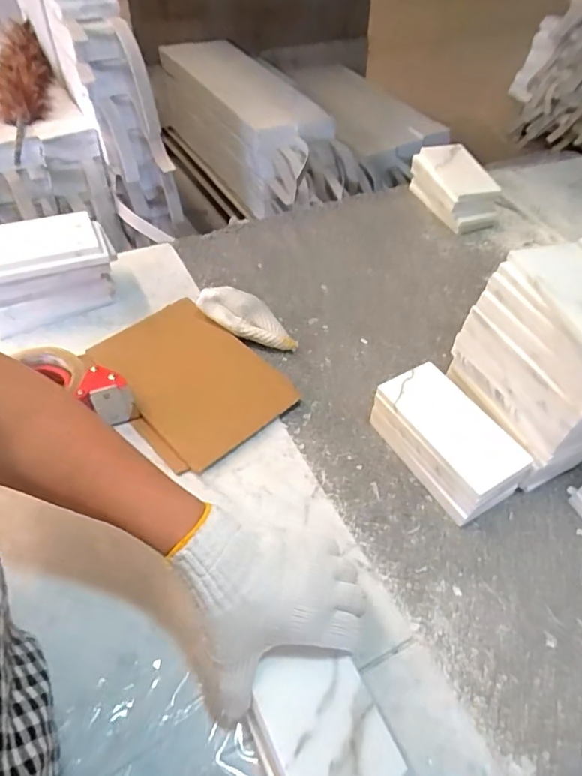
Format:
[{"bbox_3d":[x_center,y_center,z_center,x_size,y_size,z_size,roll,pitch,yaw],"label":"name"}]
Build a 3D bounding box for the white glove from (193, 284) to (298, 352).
[{"bbox_3d":[-0.049,-0.086,0.623,0.128,0.030,0.044,30,50,-5],"label":"white glove"}]

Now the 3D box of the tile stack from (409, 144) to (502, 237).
[{"bbox_3d":[0.267,-0.329,0.845,0.092,0.076,0.162,-6,50,-12],"label":"tile stack"}]

